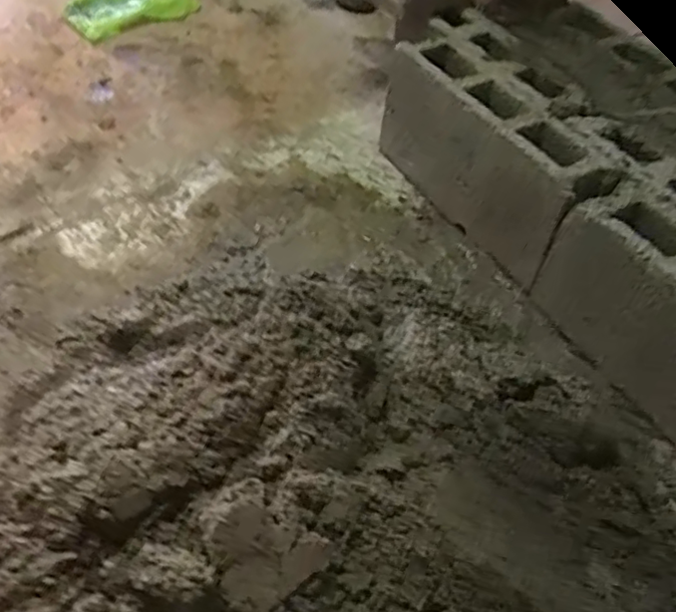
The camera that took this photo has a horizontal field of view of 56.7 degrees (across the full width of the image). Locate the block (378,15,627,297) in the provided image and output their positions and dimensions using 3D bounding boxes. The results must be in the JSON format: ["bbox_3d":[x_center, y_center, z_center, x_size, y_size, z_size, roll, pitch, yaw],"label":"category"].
[{"bbox_3d":[0.251,-0.260,1.005,0.195,0.208,0.445,-21,55,-19],"label":"block"}]

